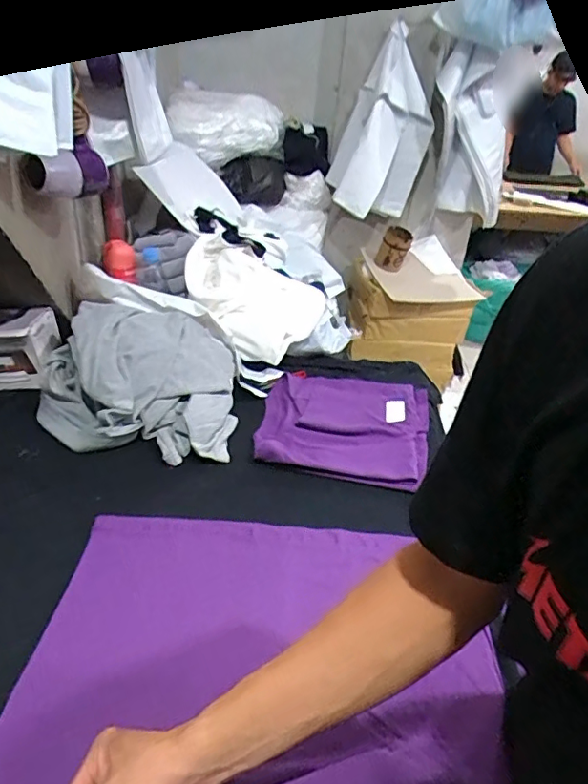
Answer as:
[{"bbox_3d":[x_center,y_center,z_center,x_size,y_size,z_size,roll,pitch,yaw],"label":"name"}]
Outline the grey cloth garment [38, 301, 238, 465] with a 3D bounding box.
[{"bbox_3d":[-0.260,-0.038,0.980,0.334,0.163,0.310,6,32,5],"label":"grey cloth garment"}]

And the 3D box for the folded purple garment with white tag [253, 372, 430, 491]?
[{"bbox_3d":[0.091,0.052,0.970,0.287,0.024,0.274,7,32,6],"label":"folded purple garment with white tag"}]

